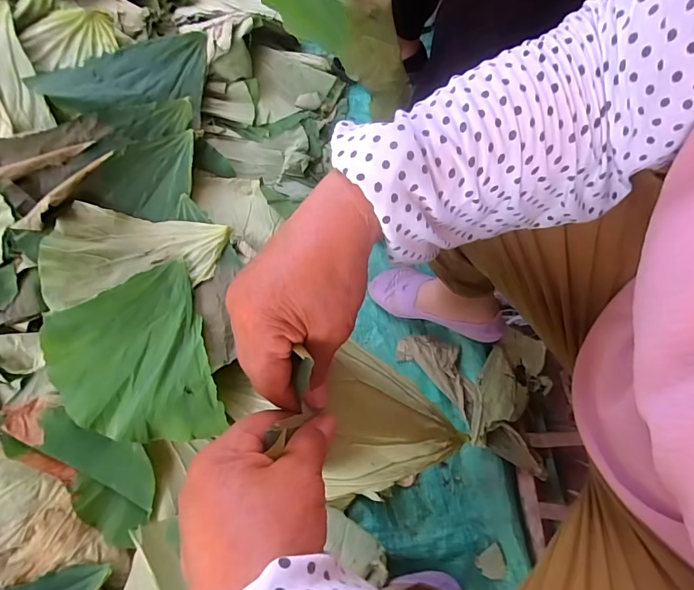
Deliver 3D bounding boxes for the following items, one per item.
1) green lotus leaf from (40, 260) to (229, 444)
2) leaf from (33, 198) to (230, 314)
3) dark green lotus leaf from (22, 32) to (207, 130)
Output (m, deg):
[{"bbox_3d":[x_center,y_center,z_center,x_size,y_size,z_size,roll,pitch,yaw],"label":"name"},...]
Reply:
[{"bbox_3d":[-0.338,0.096,0.643,0.228,0.059,0.293,-18,67,-6],"label":"green lotus leaf"},{"bbox_3d":[-0.349,-0.083,0.703,0.286,0.053,0.168,-9,66,-20],"label":"leaf"},{"bbox_3d":[-0.395,-0.401,0.802,0.341,0.077,0.172,-31,68,-28],"label":"dark green lotus leaf"}]

